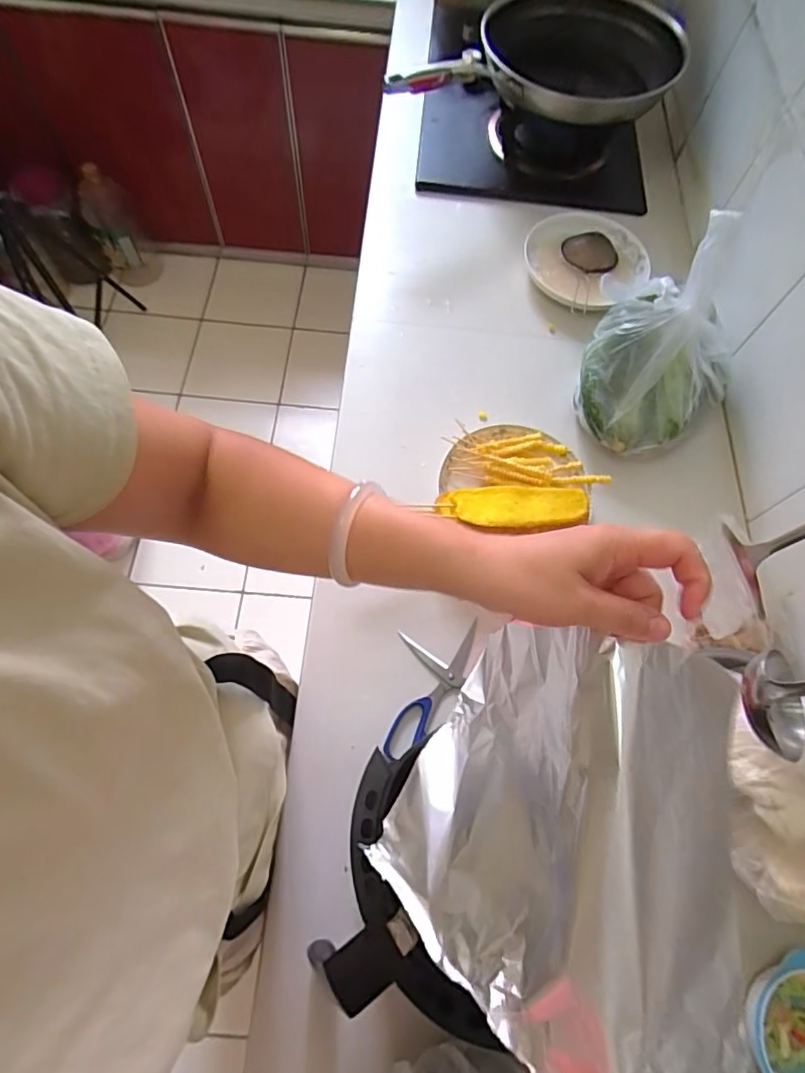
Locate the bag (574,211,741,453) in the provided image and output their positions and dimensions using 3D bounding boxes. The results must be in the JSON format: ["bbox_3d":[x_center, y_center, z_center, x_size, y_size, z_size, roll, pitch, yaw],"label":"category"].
[{"bbox_3d":[0.313,-0.220,0.653,0.194,0.239,0.152,31,68,11],"label":"bag"}]

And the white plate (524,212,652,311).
[{"bbox_3d":[0.297,-0.458,0.878,0.191,0.035,0.220,41,70,15],"label":"white plate"}]

